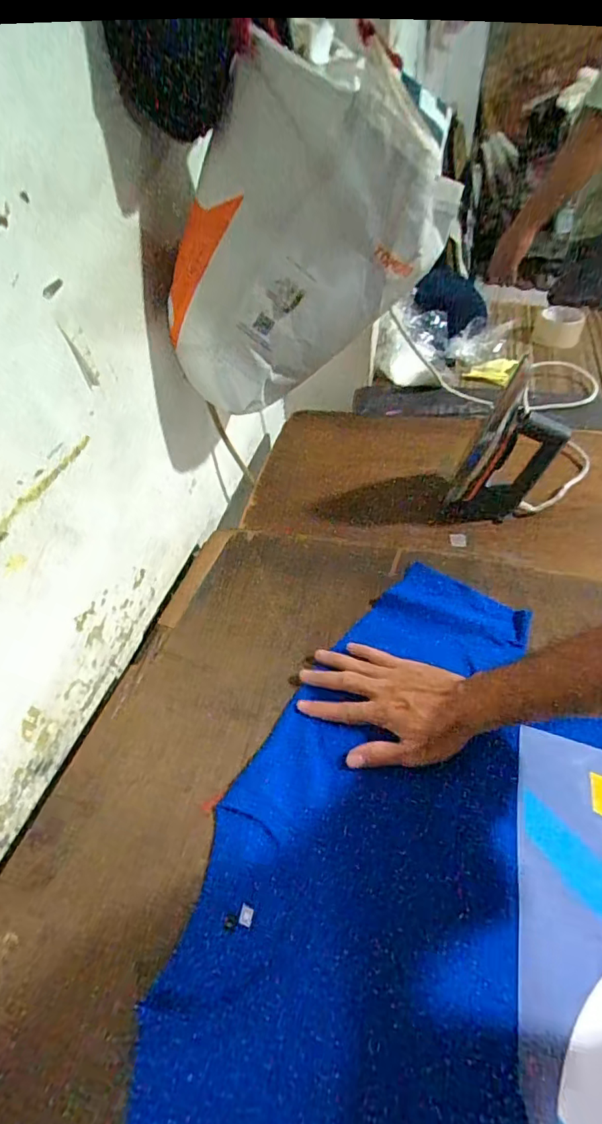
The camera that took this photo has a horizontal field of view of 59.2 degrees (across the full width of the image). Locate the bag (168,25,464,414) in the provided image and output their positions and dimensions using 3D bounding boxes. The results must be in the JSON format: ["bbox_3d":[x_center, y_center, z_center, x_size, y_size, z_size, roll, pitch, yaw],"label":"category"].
[{"bbox_3d":[0.000,-0.308,0.527,0.265,0.277,0.120,9,48,12],"label":"bag"}]

